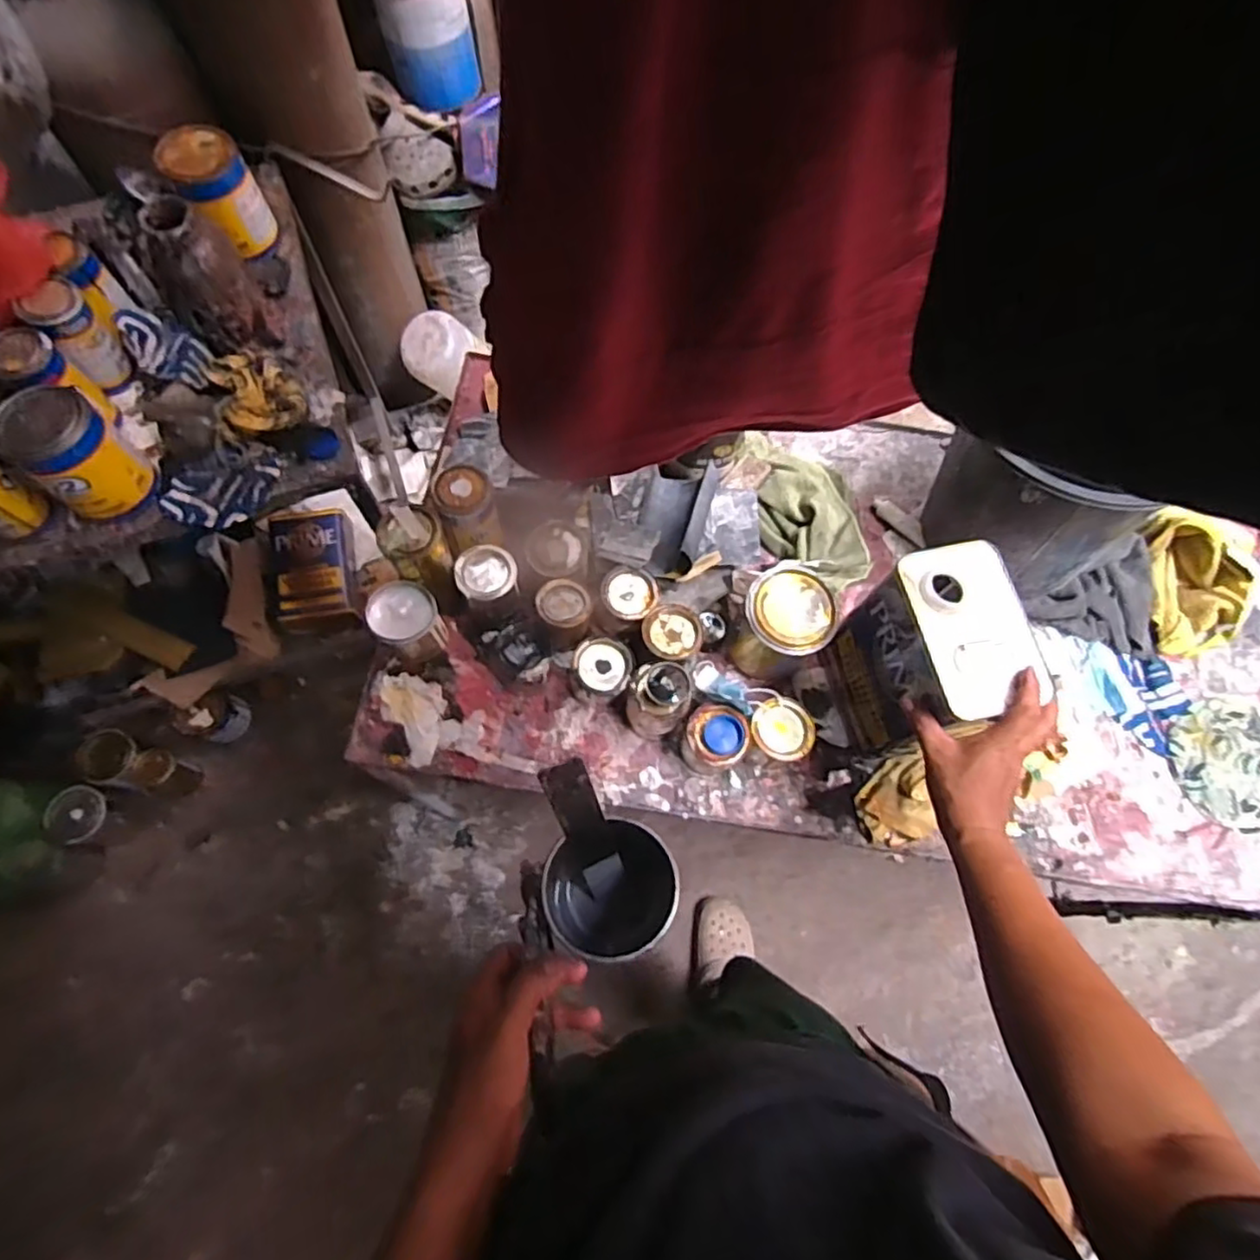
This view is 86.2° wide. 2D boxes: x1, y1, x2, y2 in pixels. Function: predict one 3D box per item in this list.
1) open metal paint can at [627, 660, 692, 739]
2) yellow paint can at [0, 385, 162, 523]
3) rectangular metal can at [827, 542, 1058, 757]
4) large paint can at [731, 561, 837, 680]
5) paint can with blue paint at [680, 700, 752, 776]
[{"bbox_3d":[0.035,0.085,0.799,0.067,0.072,0.076,14,71,4],"label":"open metal paint can"},{"bbox_3d":[-0.667,-0.211,0.815,0.108,0.126,0.106,-41,76,-14],"label":"yellow paint can"},{"bbox_3d":[0.312,0.035,0.732,0.106,0.238,0.153,-13,71,-5],"label":"rectangular metal can"},{"bbox_3d":[0.178,-0.002,0.807,0.096,0.134,0.090,0,71,-1],"label":"large paint can"},{"bbox_3d":[0.097,0.127,0.790,0.073,0.079,0.071,0,71,-1],"label":"paint can with blue paint"}]

